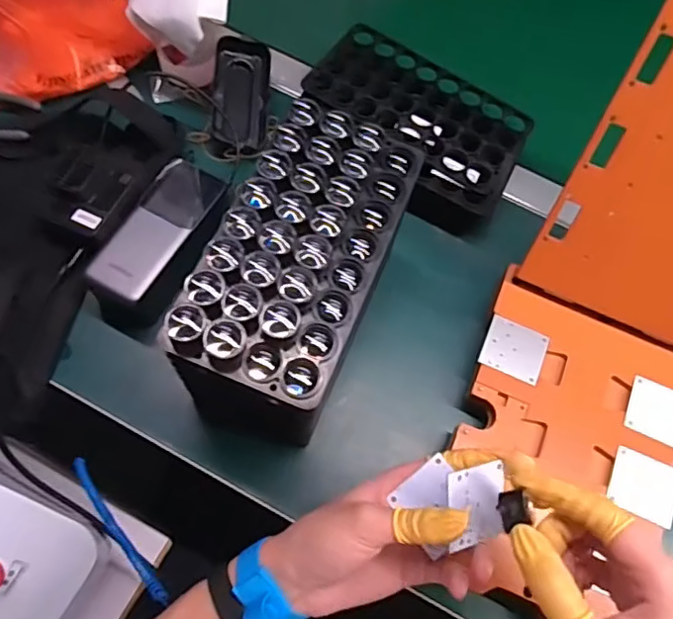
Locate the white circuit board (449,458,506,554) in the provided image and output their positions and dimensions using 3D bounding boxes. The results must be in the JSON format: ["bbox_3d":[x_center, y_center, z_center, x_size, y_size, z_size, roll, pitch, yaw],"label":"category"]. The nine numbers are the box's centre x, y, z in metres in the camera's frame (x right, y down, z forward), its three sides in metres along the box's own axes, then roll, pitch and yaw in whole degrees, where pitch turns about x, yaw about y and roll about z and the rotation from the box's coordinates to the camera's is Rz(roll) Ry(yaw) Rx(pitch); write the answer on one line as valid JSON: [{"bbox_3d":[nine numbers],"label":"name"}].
[{"bbox_3d":[0.082,0.112,0.334,0.042,0.004,0.041,-1,86,-30],"label":"white circuit board"}]

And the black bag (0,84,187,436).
[{"bbox_3d":[-0.279,-0.070,0.486,0.195,0.060,0.293,24,69,6],"label":"black bag"}]

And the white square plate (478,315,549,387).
[{"bbox_3d":[0.144,0.032,0.465,0.048,0.004,0.045,22,69,5],"label":"white square plate"}]

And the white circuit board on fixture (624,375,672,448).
[{"bbox_3d":[0.254,0.081,0.452,0.047,0.006,0.045,24,70,6],"label":"white circuit board on fixture"}]

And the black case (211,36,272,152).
[{"bbox_3d":[-0.091,-0.206,0.553,0.052,0.028,0.098,4,83,-27],"label":"black case"}]

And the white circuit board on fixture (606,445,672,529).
[{"bbox_3d":[0.230,0.132,0.432,0.048,0.004,0.045,21,74,9],"label":"white circuit board on fixture"}]

